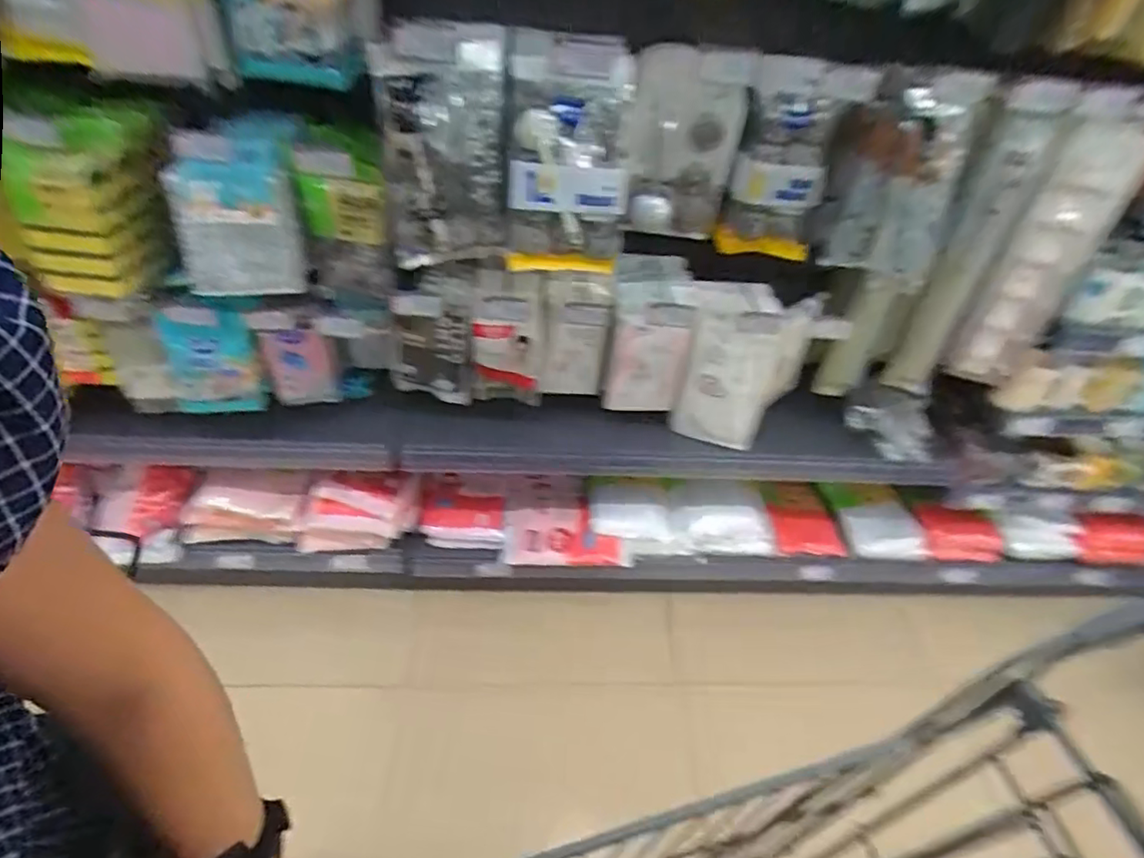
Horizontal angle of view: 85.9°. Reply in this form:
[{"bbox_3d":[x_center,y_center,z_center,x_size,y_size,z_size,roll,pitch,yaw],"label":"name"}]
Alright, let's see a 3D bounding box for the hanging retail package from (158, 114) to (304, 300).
[{"bbox_3d":[-0.488,-0.316,0.893,0.175,0.238,0.056,-7,44,-15],"label":"hanging retail package"}]

